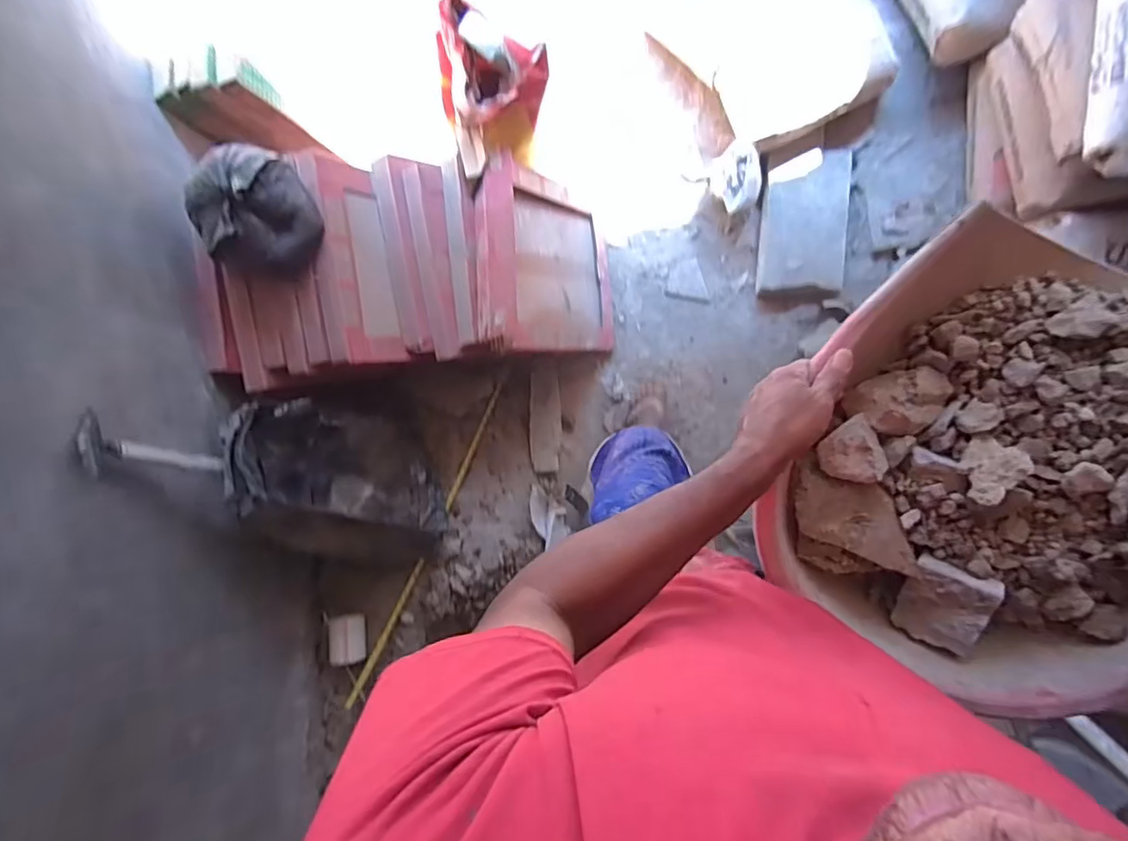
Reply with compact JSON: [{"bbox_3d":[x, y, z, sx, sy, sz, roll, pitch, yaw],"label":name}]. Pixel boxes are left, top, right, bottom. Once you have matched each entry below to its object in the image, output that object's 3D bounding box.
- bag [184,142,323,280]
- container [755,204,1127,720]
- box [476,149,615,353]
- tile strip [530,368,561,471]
[{"bbox_3d":[-0.589,-0.392,1.035,0.250,0.119,0.230,12,90,6],"label":"bag"},{"bbox_3d":[0.415,0.043,0.542,0.360,0.149,0.409,28,92,6],"label":"container"},{"bbox_3d":[-0.019,-0.363,1.329,0.073,0.437,0.401,-2,90,40],"label":"box"},{"bbox_3d":[-0.050,0.001,1.517,0.079,0.014,0.268,-1,88,6],"label":"tile strip"}]

